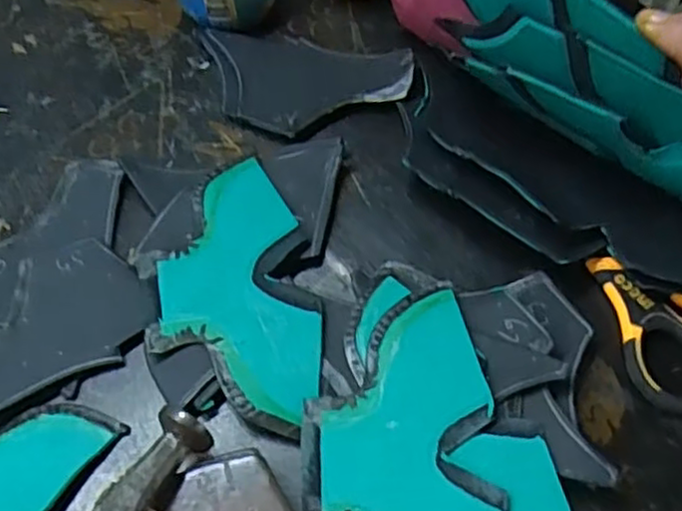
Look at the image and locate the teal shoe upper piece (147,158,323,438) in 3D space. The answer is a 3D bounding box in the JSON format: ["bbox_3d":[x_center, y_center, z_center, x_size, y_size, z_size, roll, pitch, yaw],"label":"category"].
[{"bbox_3d":[-0.053,0.015,0.376,0.086,0.005,0.154,3,60,-2],"label":"teal shoe upper piece"}]

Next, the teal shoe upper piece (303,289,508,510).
[{"bbox_3d":[0.028,0.099,0.326,0.087,0.019,0.163,-3,59,0],"label":"teal shoe upper piece"}]

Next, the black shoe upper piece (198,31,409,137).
[{"bbox_3d":[-0.028,-0.115,0.459,0.139,0.013,0.084,17,61,12],"label":"black shoe upper piece"}]

